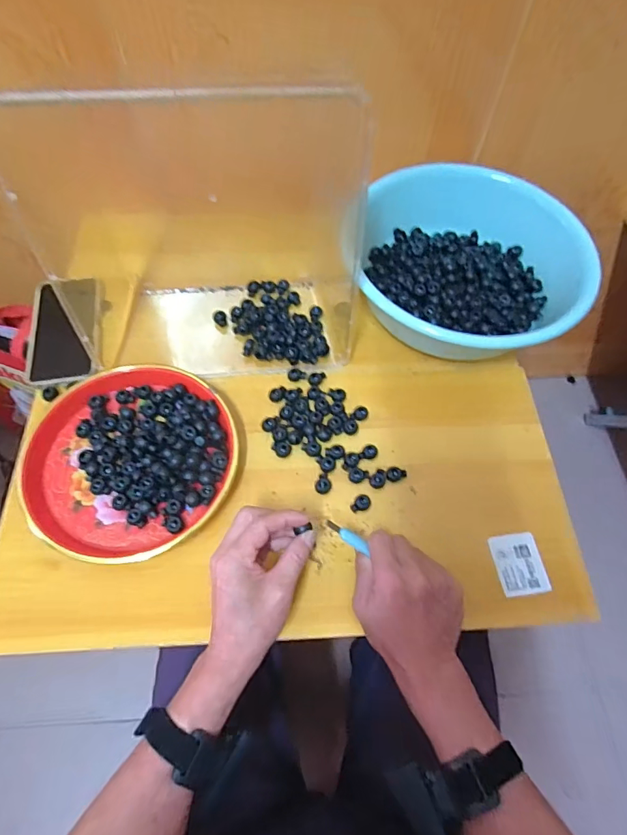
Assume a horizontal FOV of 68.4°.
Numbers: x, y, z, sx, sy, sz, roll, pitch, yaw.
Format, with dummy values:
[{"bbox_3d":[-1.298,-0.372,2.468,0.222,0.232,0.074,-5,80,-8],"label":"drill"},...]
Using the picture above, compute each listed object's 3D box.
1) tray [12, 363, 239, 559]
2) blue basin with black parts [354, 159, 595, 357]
[{"bbox_3d":[-0.196,0.043,0.498,0.216,0.027,0.211,1,62,-2],"label":"tray"},{"bbox_3d":[0.194,-0.185,0.588,0.262,0.119,0.244,1,62,-2],"label":"blue basin with black parts"}]

